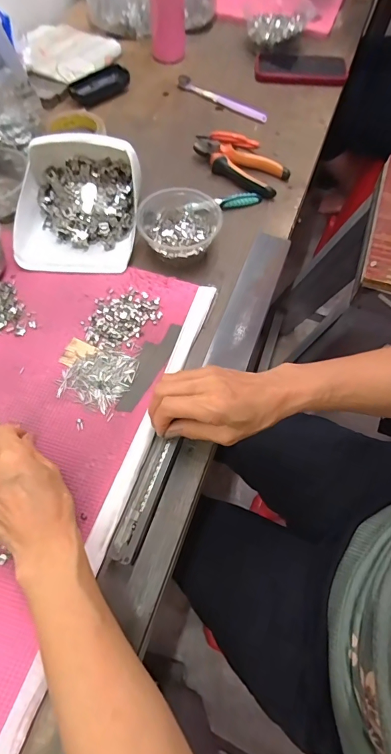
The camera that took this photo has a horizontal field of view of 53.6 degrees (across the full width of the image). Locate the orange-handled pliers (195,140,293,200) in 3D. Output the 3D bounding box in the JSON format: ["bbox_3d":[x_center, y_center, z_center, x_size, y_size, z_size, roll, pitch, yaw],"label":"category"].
[{"bbox_3d":[0.065,-0.328,0.595,0.150,0.024,0.070,33,68,15],"label":"orange-handled pliers"}]

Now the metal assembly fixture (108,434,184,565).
[{"bbox_3d":[-0.046,0.111,0.362,0.025,0.012,0.116,19,64,6],"label":"metal assembly fixture"}]

